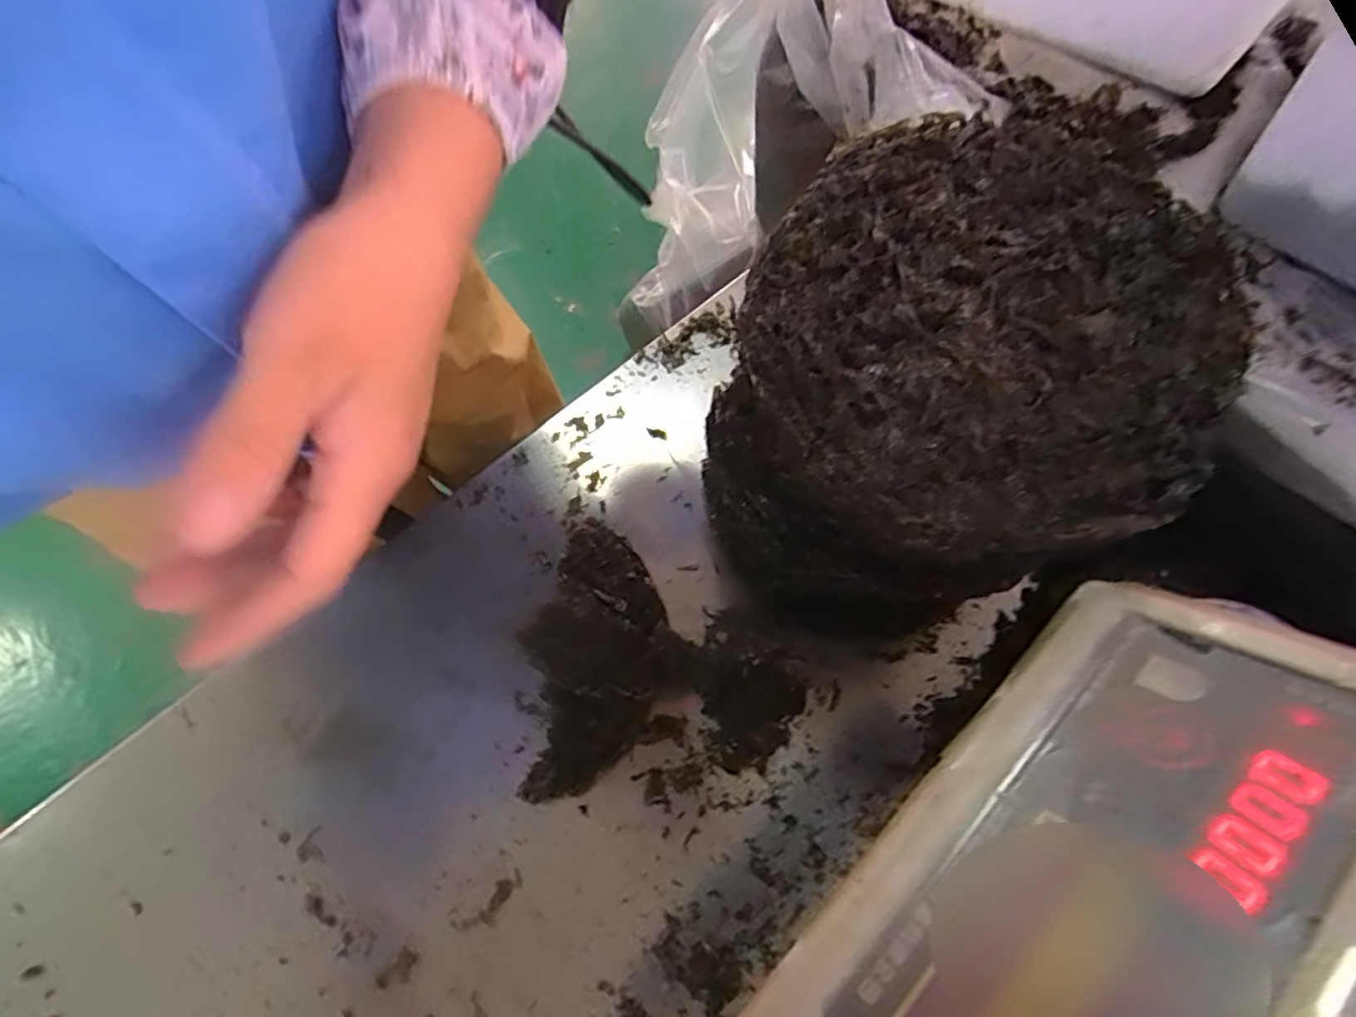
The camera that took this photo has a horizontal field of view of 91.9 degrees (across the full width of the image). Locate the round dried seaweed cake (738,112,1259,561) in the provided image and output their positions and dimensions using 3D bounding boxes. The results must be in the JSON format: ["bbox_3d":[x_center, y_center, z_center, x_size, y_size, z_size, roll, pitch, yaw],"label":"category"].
[{"bbox_3d":[0.143,-0.090,0.290,0.190,0.037,0.213,36,73,17],"label":"round dried seaweed cake"}]

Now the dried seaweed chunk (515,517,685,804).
[{"bbox_3d":[-0.054,0.092,0.439,0.104,0.023,0.173,-9,66,-1],"label":"dried seaweed chunk"}]

